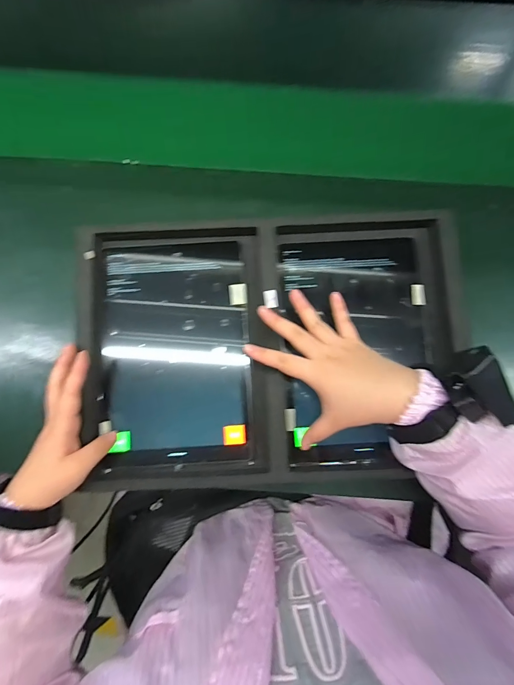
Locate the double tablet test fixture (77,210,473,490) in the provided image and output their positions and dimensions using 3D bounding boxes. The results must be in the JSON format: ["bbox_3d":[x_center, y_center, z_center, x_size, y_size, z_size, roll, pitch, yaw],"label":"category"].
[{"bbox_3d":[0.021,0.002,0.402,0.422,0.050,0.298,-3,80,-1],"label":"double tablet test fixture"}]

